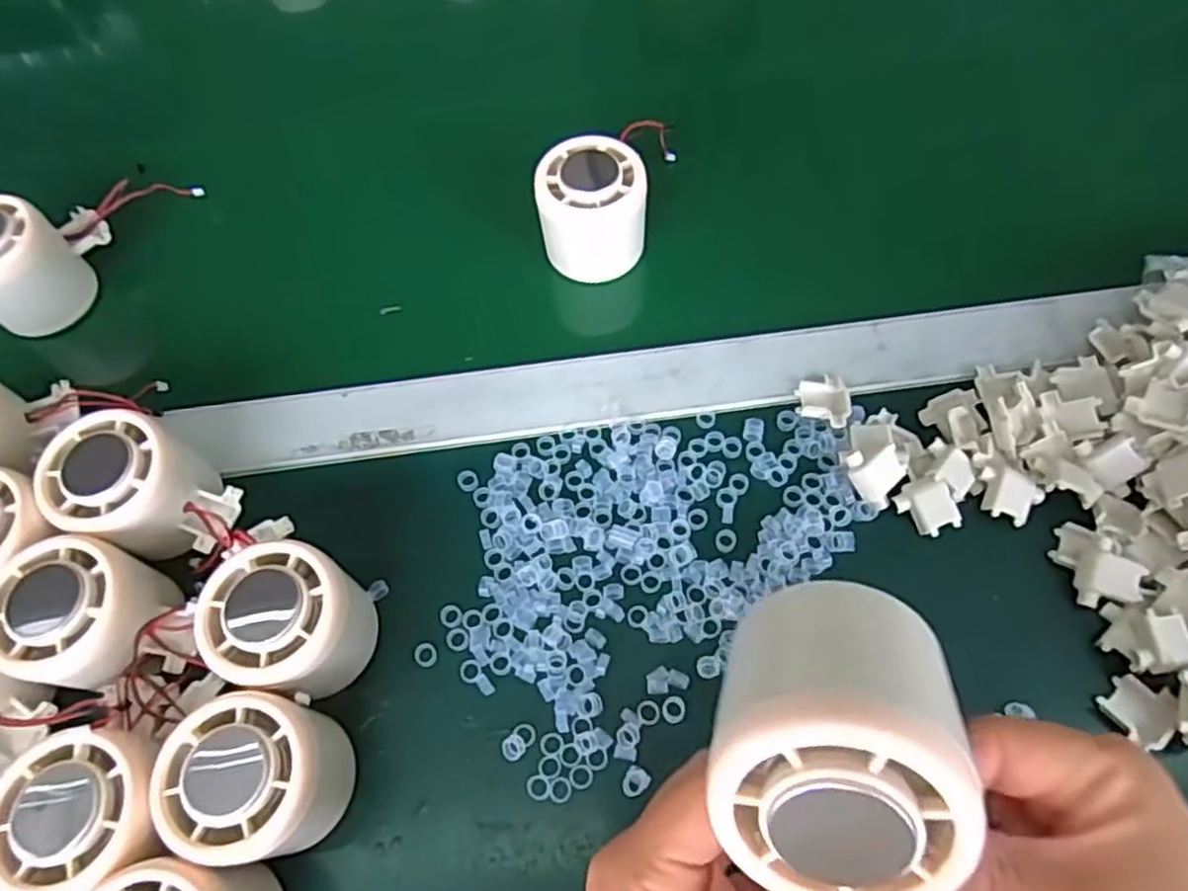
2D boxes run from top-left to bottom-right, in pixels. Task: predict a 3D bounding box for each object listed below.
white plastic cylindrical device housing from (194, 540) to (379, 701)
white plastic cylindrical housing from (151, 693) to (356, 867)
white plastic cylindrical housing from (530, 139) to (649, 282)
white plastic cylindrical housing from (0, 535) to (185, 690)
[{"bbox_3d":[-0.122,0.073,0.310,0.052,0.055,0.053,-1,65,3],"label":"white plastic cylindrical device housing"},{"bbox_3d":[-0.124,0.125,0.285,0.051,0.061,0.053,-1,65,3],"label":"white plastic cylindrical housing"},{"bbox_3d":[-0.001,-0.125,0.403,0.055,0.052,0.049,-11,65,-2],"label":"white plastic cylindrical housing"},{"bbox_3d":[-0.209,0.068,0.307,0.056,0.041,0.053,-1,65,3],"label":"white plastic cylindrical housing"}]

